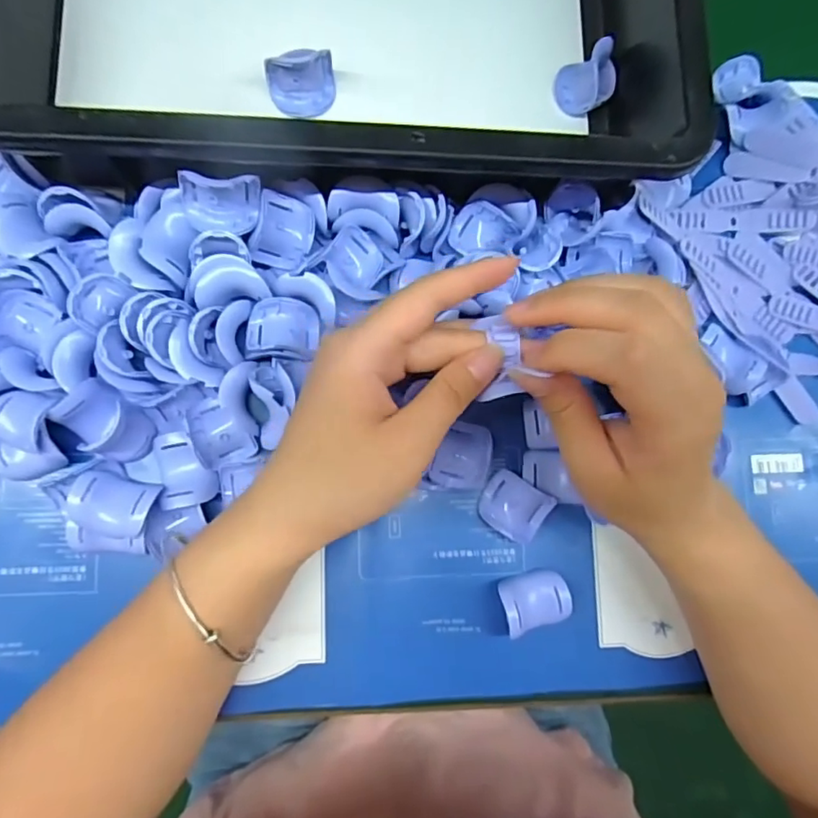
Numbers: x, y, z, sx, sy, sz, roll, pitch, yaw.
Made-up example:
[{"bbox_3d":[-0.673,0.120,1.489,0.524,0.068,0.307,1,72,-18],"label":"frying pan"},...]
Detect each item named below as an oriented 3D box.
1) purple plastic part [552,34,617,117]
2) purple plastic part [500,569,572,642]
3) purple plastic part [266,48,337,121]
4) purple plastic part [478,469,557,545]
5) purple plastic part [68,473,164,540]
[{"bbox_3d":[0.104,-0.193,0.323,0.032,0.022,0.036,35,80,0],"label":"purple plastic part"},{"bbox_3d":[0.067,0.101,0.297,0.037,0.020,0.026,-14,84,-7],"label":"purple plastic part"},{"bbox_3d":[-0.059,-0.180,0.306,0.036,0.028,0.023,-10,83,-7],"label":"purple plastic part"},{"bbox_3d":[0.059,0.054,0.304,0.037,0.012,0.031,32,80,-1],"label":"purple plastic part"},{"bbox_3d":[-0.145,0.048,0.276,0.038,0.023,0.027,15,81,-3],"label":"purple plastic part"}]

